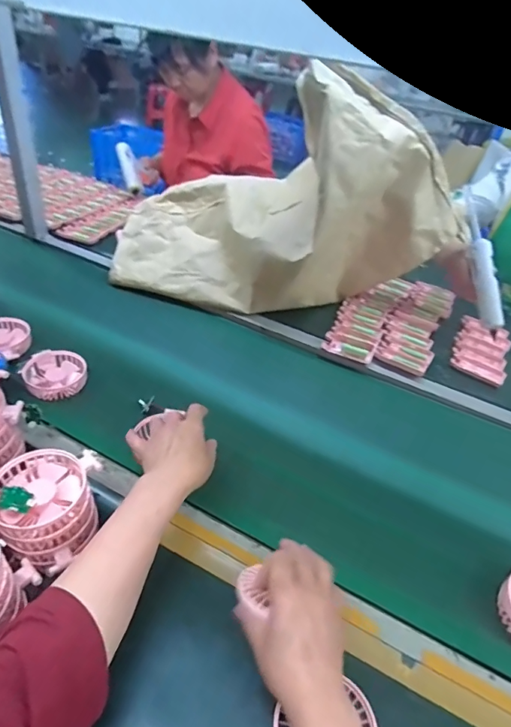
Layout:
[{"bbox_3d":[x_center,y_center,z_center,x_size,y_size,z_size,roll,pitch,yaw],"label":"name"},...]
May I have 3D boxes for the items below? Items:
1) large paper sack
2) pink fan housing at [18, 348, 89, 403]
[{"bbox_3d":[0.052,-0.336,0.881,0.642,0.401,0.307,15,38,8],"label":"large paper sack"},{"bbox_3d":[-0.317,0.018,0.694,0.090,0.031,0.093,-19,46,-32],"label":"pink fan housing"}]

